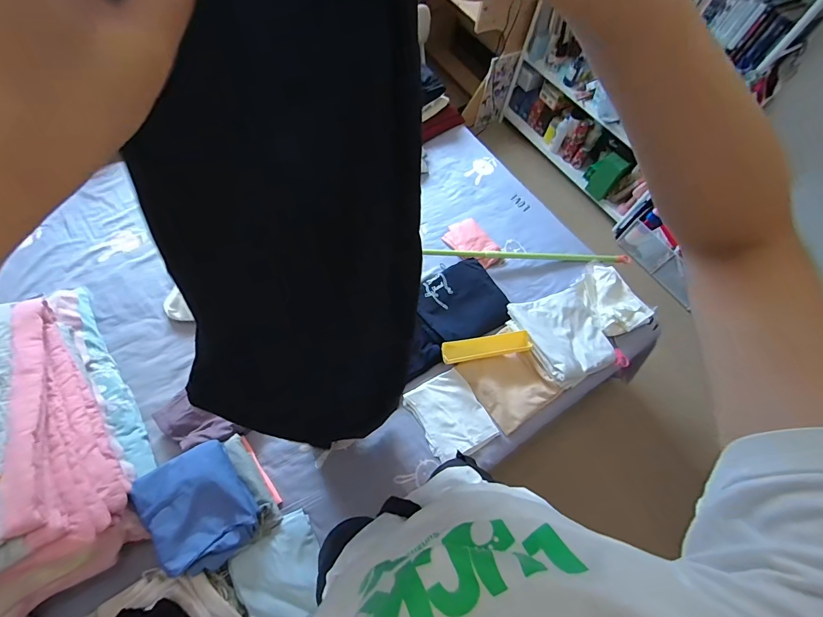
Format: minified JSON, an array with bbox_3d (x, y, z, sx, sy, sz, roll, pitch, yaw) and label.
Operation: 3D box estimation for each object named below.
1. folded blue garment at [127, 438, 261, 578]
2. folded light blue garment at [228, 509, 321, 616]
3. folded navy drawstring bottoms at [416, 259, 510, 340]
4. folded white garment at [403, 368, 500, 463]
[{"bbox_3d":[-0.455,0.430,0.808,0.177,0.081,0.228,-30,70,-20],"label":"folded blue garment"},{"bbox_3d":[-0.283,0.589,0.826,0.181,0.022,0.190,-29,69,-19],"label":"folded light blue garment"},{"bbox_3d":[0.156,-0.023,1.180,0.283,0.036,0.240,-27,69,-19],"label":"folded navy drawstring bottoms"},{"bbox_3d":[0.110,0.297,1.047,0.184,0.021,0.223,-27,69,-19],"label":"folded white garment"}]

